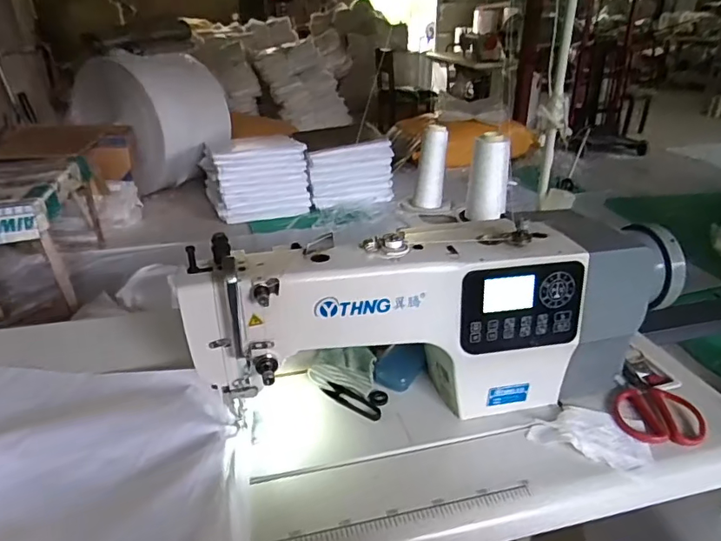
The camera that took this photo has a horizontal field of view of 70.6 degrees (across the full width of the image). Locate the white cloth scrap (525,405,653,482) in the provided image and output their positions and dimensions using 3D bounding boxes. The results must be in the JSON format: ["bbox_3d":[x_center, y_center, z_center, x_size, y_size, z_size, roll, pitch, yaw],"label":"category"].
[{"bbox_3d":[0.286,0.202,0.631,0.131,0.017,0.079,16,32,28],"label":"white cloth scrap"}]

